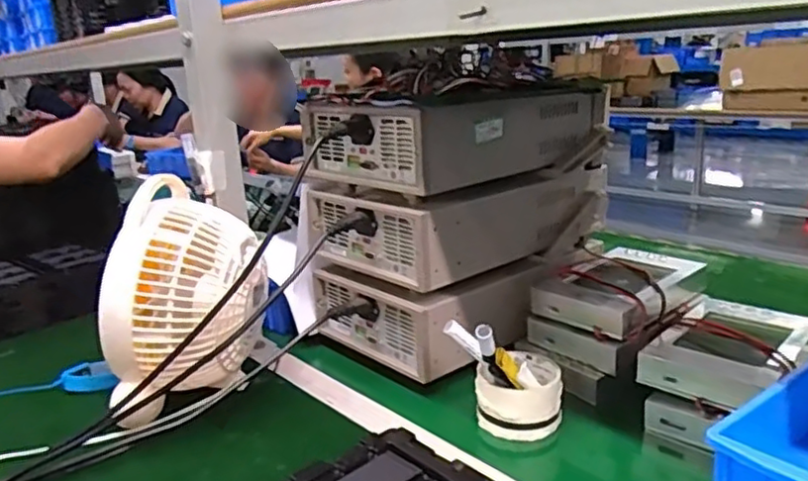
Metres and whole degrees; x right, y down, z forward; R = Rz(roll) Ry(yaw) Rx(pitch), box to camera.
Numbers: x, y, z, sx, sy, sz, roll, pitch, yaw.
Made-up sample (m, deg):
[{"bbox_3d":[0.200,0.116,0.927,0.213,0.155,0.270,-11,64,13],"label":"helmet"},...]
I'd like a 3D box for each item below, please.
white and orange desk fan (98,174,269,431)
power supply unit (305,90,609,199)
[{"bbox_3d":[-0.233,0.067,0.700,0.168,0.220,0.177,-9,17,-17],"label":"white and orange desk fan"},{"bbox_3d":[0.071,-0.139,0.810,0.324,0.095,0.225,-18,21,-40],"label":"power supply unit"}]

